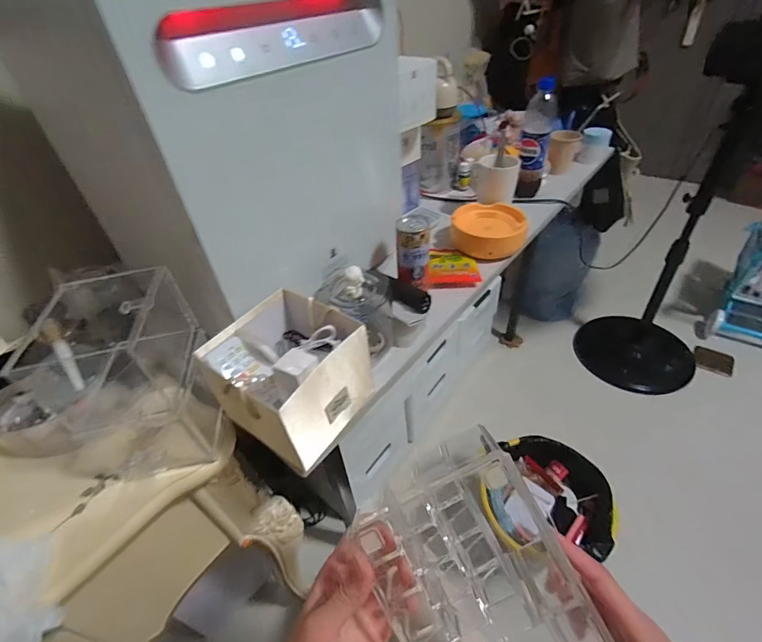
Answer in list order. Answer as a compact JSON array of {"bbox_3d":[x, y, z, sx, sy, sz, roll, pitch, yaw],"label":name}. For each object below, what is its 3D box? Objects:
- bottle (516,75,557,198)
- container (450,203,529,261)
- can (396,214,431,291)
[{"bbox_3d":[0.336,-0.387,0.831,0.060,0.239,0.072,10,44,18],"label":"bottle"},{"bbox_3d":[0.202,-0.173,0.731,0.139,0.047,0.127,1,42,8],"label":"container"},{"bbox_3d":[0.051,-0.102,0.600,0.049,0.120,0.052,-4,42,3],"label":"can"}]

